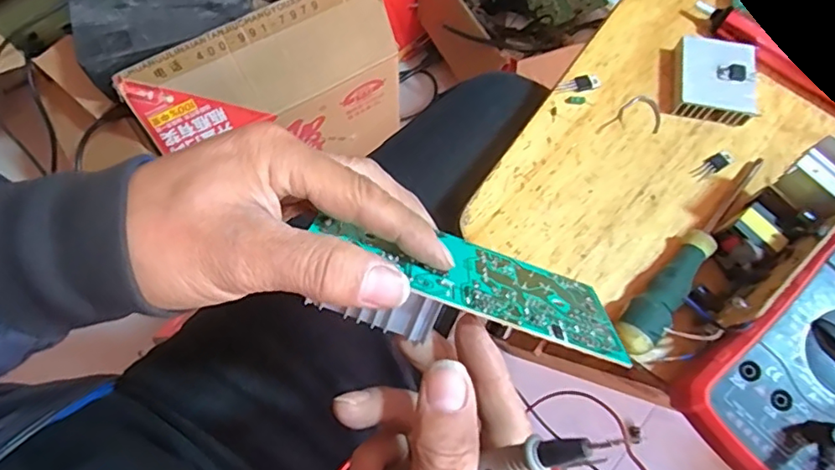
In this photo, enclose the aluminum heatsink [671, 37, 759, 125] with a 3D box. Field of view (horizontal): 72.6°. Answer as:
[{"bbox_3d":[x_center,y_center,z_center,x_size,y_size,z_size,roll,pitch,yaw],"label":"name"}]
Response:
[{"bbox_3d":[0.196,-0.102,0.374,0.049,0.020,0.052,10,69,3],"label":"aluminum heatsink"}]

